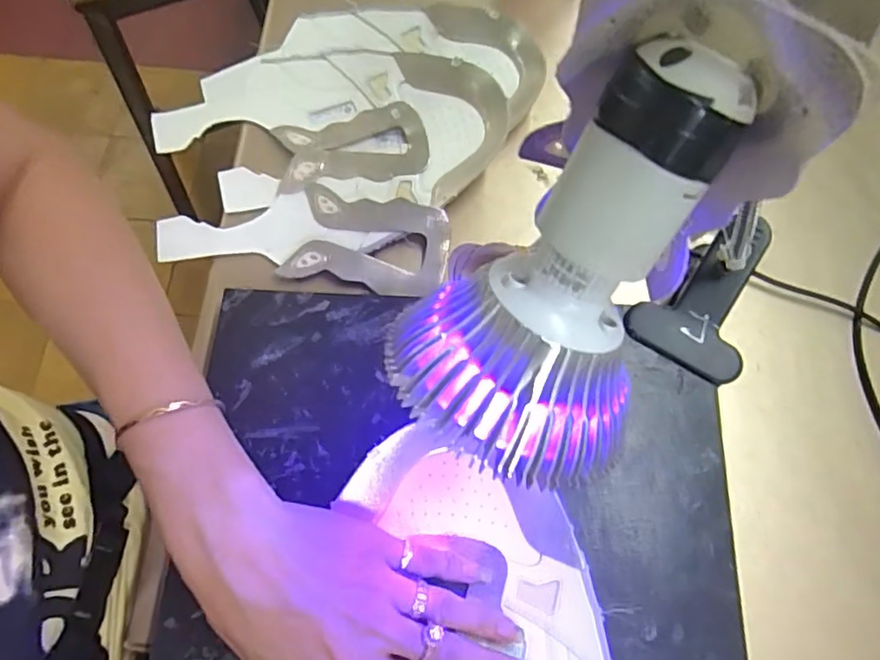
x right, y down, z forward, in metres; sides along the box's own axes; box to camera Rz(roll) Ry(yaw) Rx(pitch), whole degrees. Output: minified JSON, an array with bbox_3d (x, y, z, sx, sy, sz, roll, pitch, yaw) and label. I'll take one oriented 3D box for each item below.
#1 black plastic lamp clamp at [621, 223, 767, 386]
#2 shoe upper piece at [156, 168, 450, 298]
[{"bbox_3d":[0.169,-0.021,0.375,0.073,0.055,0.099,30,72,8],"label":"black plastic lamp clamp"},{"bbox_3d":[-0.093,-0.072,0.400,0.194,0.010,0.086,4,69,-1],"label":"shoe upper piece"}]

